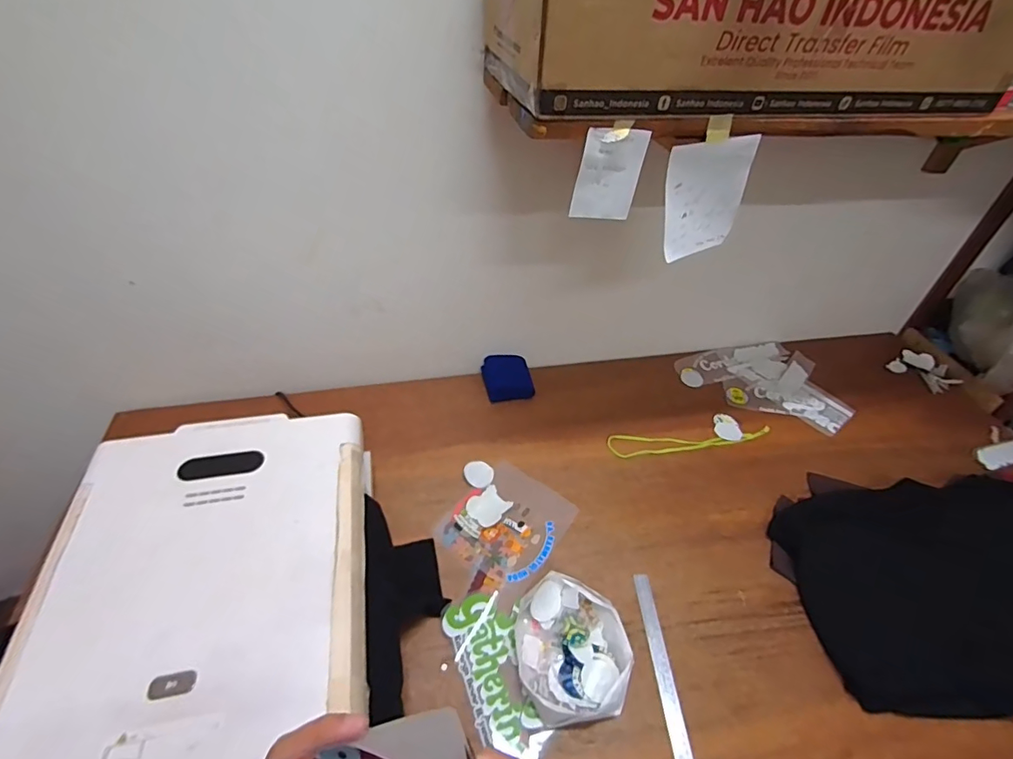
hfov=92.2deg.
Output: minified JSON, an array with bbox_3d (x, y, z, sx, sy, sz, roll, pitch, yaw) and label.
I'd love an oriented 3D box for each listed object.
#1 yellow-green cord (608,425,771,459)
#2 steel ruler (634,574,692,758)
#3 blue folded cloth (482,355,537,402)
[{"bbox_3d":[0.412,0.133,1.070,0.381,0.009,0.066,-2,45,-7],"label":"yellow-green cord"},{"bbox_3d":[0.242,0.460,0.732,0.025,0.007,0.329,1,45,-4],"label":"steel ruler"},{"bbox_3d":[0.003,-0.010,1.165,0.115,0.046,0.122,-7,46,-12],"label":"blue folded cloth"}]

